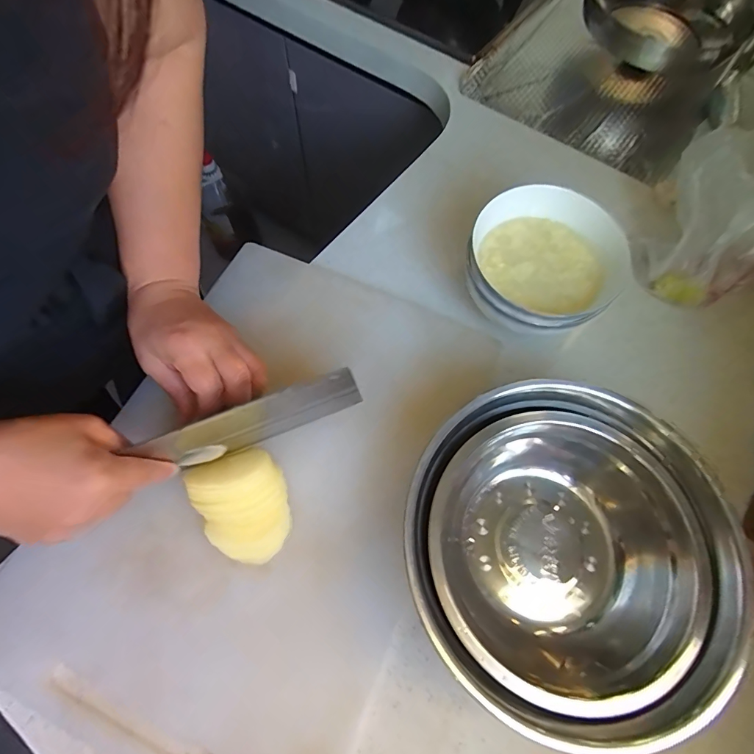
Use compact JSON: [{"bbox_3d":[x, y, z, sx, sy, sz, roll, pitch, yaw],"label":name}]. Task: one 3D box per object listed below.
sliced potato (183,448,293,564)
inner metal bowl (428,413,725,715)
[{"bbox_3d":[-0.112,0.112,0.361,0.072,0.042,0.085,-21,68,-10],"label":"sliced potato"},{"bbox_3d":[0.147,0.140,0.348,0.204,0.058,0.208,0,66,-1],"label":"inner metal bowl"}]

